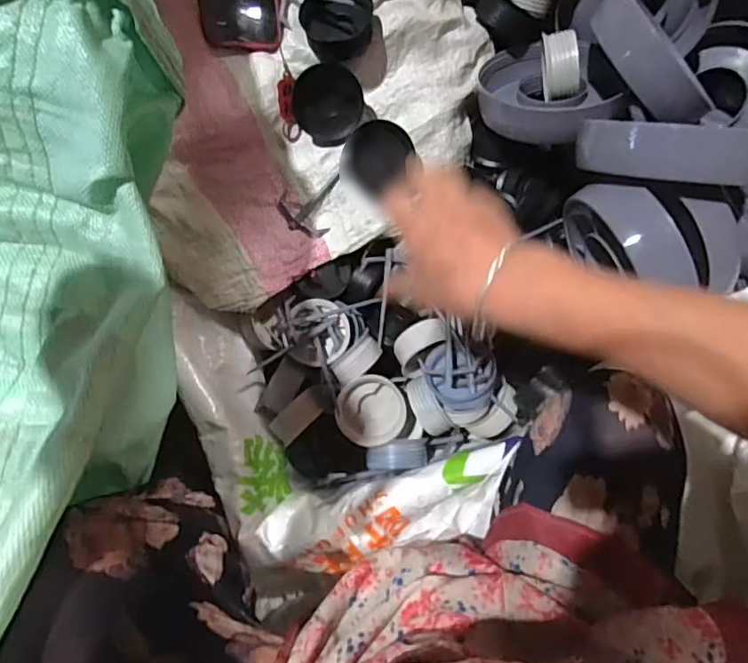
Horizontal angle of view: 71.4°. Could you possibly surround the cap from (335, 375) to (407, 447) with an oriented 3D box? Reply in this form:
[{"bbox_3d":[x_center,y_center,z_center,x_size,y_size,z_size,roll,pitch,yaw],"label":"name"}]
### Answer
[{"bbox_3d":[-0.002,0.088,0.580,0.073,0.035,0.073,2,104,7],"label":"cap"}]

